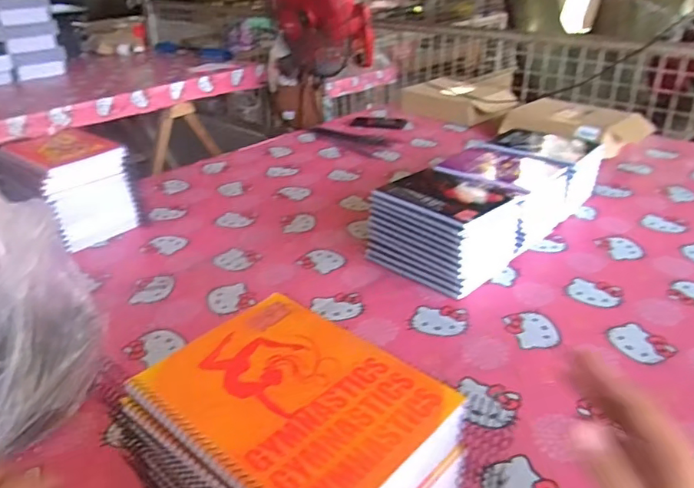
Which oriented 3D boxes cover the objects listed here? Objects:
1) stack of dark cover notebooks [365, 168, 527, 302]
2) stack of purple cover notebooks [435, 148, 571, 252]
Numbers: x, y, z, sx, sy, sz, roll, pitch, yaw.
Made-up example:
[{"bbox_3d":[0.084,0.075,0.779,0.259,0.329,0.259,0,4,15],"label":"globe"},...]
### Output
[{"bbox_3d":[0.169,-0.035,0.949,0.209,0.120,0.204,23,39,39],"label":"stack of dark cover notebooks"},{"bbox_3d":[0.273,-0.095,1.035,0.218,0.116,0.197,25,38,39],"label":"stack of purple cover notebooks"}]

